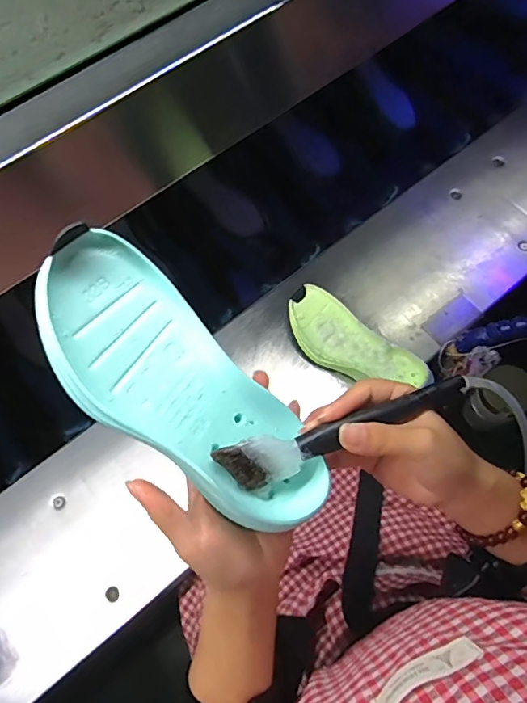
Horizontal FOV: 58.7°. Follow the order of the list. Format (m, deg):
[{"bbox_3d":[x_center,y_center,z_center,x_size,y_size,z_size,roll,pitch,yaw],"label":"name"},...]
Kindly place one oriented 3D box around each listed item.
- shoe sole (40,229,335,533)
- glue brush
[{"bbox_3d":[-0.048,0.026,0.287,0.084,0.031,0.214,-45,100,-15],"label":"shoe sole"},{"bbox_3d":[0.056,0.054,0.301,0.169,0.011,0.034,-15,102,-12],"label":"glue brush"}]

